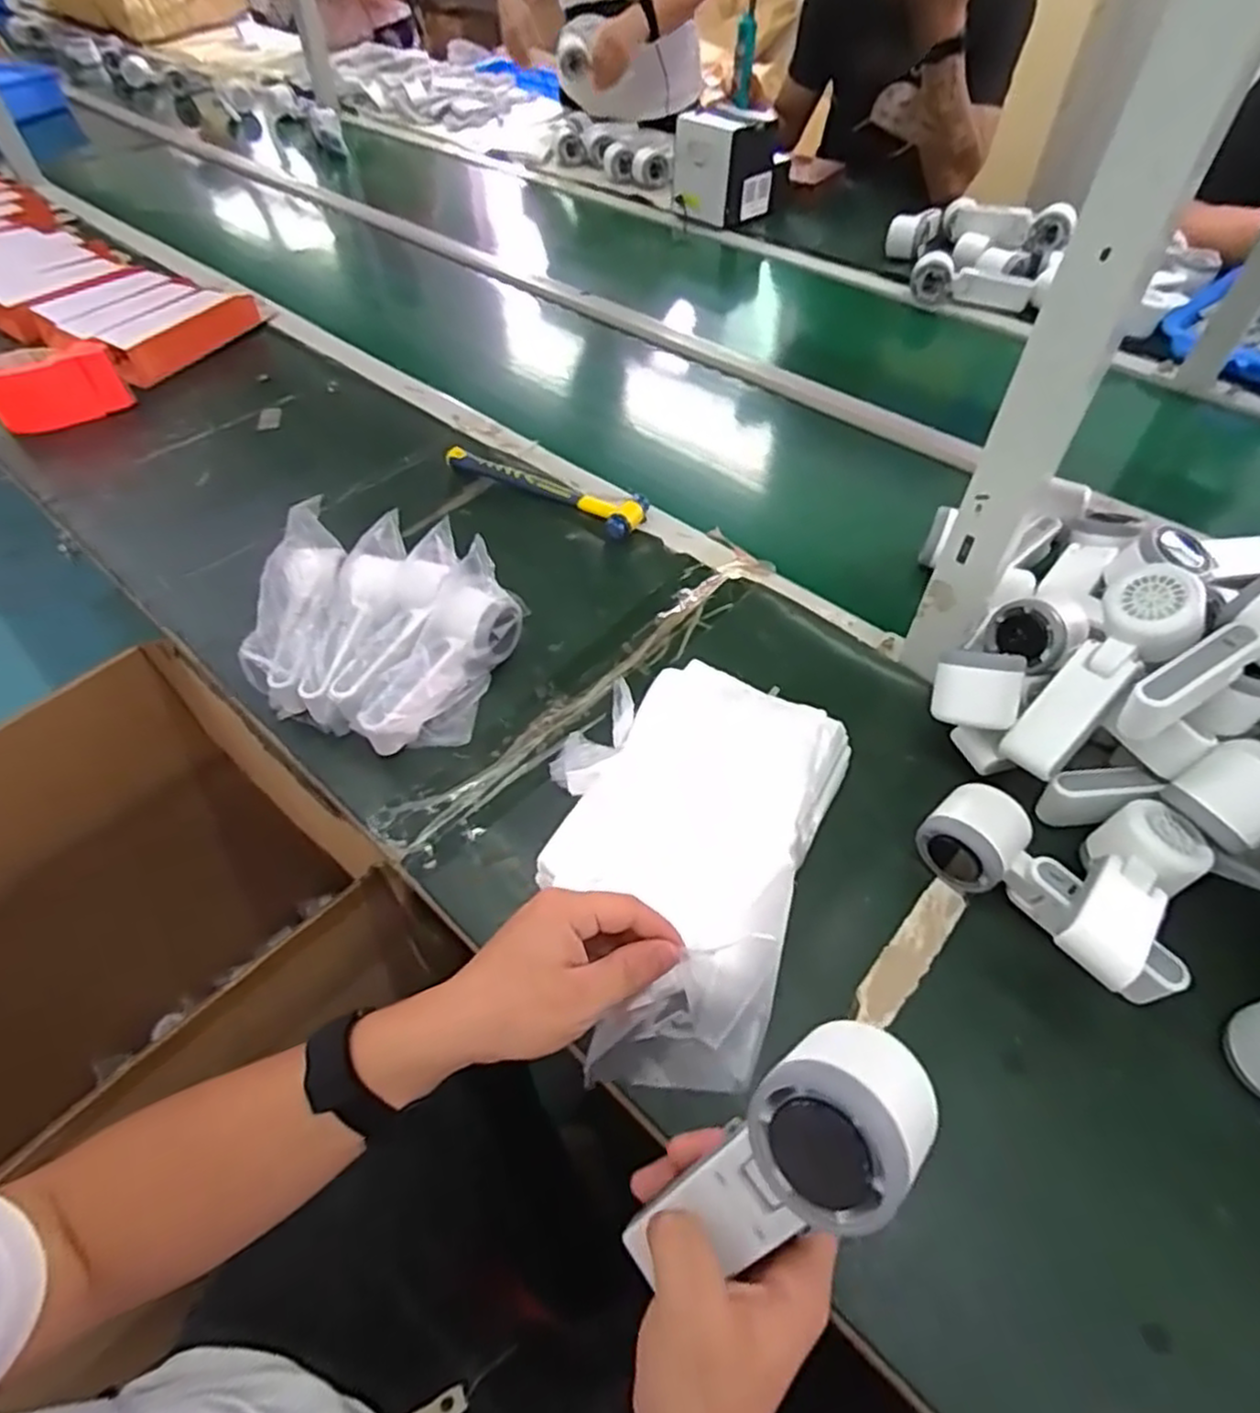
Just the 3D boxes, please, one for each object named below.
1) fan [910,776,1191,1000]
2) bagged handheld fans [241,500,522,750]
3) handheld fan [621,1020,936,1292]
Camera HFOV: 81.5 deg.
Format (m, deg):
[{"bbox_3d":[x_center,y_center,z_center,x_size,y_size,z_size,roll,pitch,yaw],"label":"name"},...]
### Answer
[{"bbox_3d":[0.278,0.122,0.489,0.064,0.047,0.165,-36,59,-23],"label":"fan"},{"bbox_3d":[-0.217,-0.064,0.623,0.207,0.089,0.179,15,54,14],"label":"bagged handheld fans"},{"bbox_3d":[0.053,0.194,0.302,0.056,0.157,0.060,12,37,-44],"label":"handheld fan"}]

